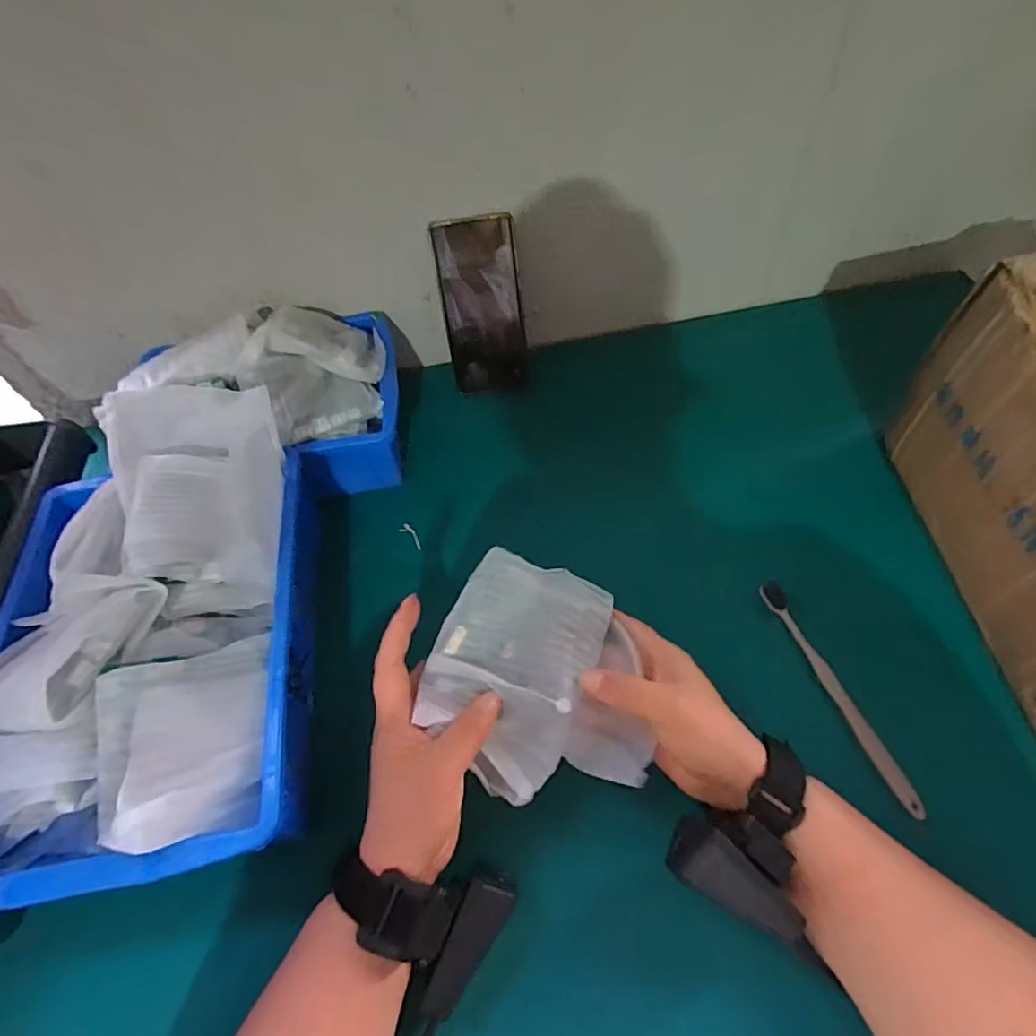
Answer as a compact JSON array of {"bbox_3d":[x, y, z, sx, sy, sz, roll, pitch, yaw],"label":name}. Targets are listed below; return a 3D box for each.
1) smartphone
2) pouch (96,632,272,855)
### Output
[{"bbox_3d":[-0.033,-0.201,0.555,0.075,0.160,0.010,-9,35,-2],"label":"smartphone"},{"bbox_3d":[-0.193,0.130,0.336,0.084,0.024,0.103,0,63,-36],"label":"pouch"}]

